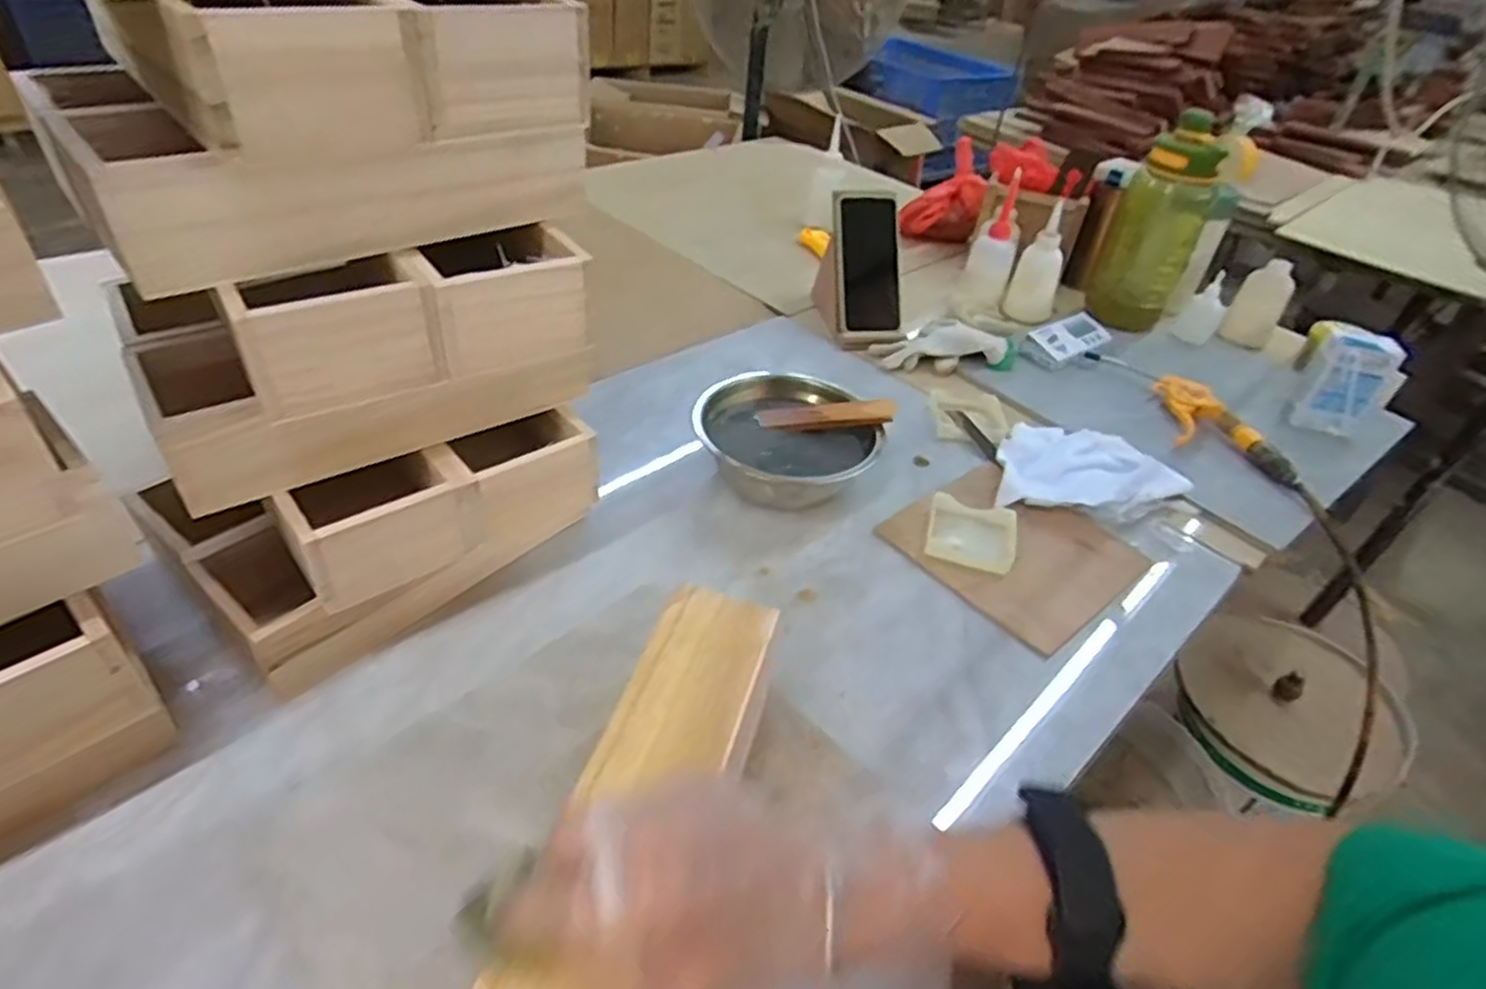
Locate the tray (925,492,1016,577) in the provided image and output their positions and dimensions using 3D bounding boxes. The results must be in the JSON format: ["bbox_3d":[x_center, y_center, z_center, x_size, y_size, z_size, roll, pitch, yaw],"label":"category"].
[{"bbox_3d":[0.206,0.035,0.693,0.076,0.018,0.079,13,39,12],"label":"tray"}]

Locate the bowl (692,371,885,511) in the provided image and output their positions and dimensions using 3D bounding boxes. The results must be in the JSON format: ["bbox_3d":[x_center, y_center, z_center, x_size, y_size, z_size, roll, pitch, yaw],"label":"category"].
[{"bbox_3d":[0.039,-0.049,0.733,0.160,0.073,0.160,3,38,-2],"label":"bowl"}]

